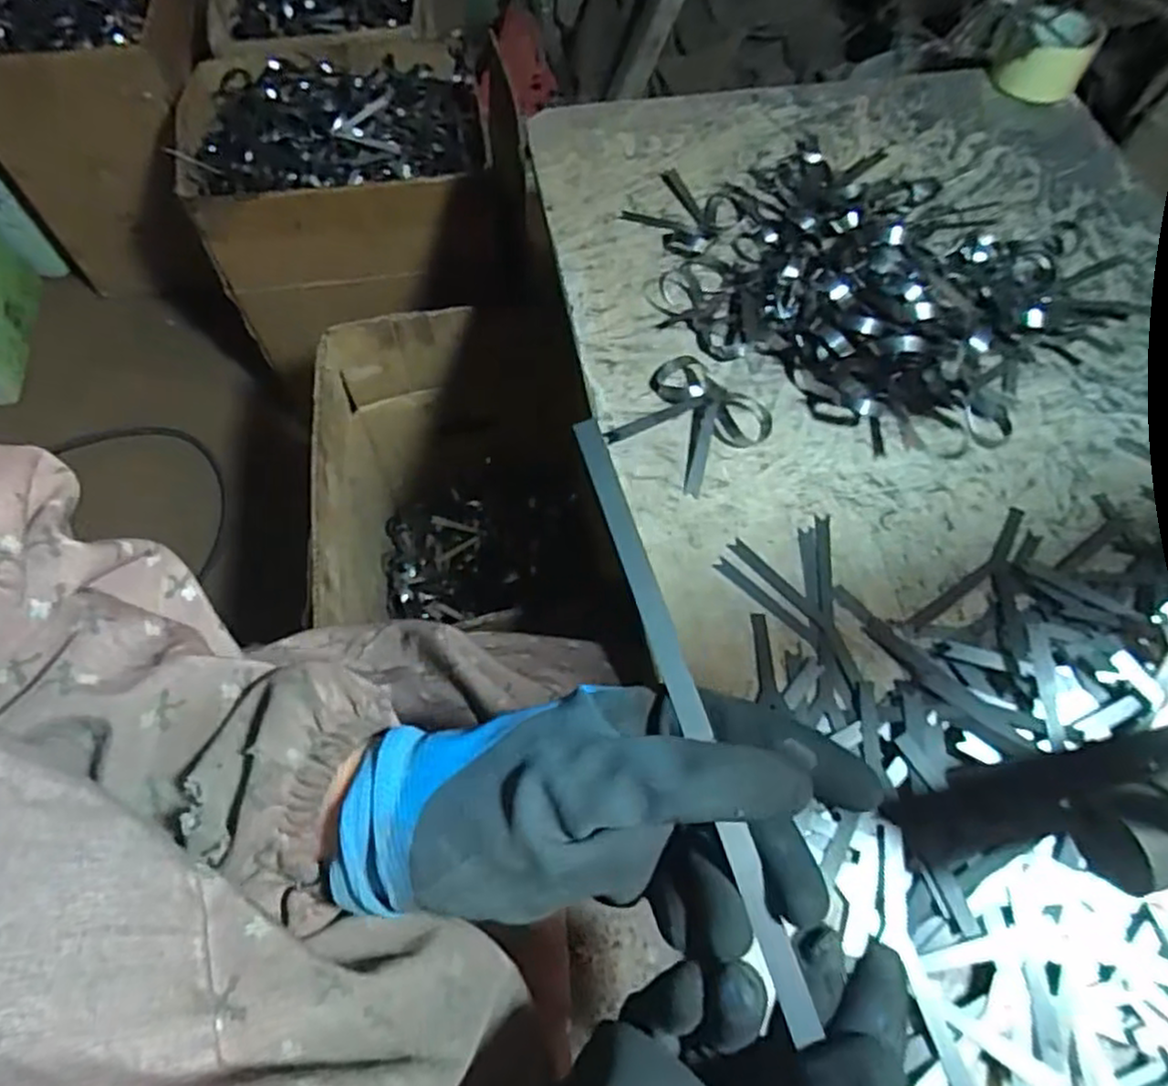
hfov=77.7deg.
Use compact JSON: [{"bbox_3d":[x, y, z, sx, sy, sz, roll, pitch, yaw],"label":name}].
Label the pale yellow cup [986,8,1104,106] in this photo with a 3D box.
[{"bbox_3d":[0.446,-0.472,0.698,0.077,0.045,0.084,30,67,14],"label":"pale yellow cup"}]

